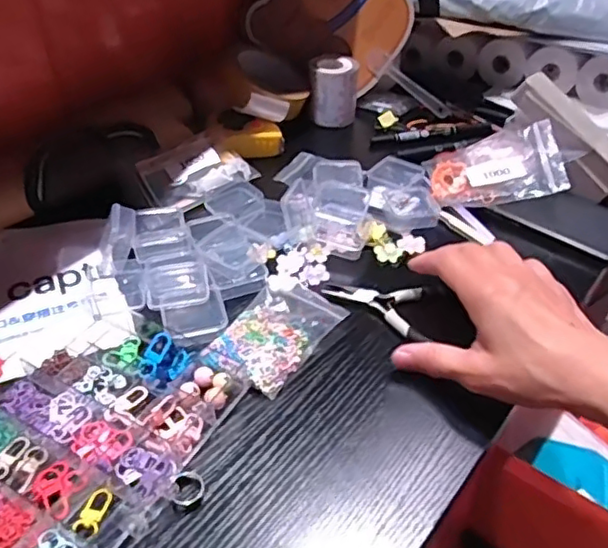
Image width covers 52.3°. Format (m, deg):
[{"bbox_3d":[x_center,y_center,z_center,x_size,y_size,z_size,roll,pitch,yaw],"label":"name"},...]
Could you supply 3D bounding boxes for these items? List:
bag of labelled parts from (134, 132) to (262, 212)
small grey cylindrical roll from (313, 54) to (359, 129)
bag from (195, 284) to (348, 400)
[{"bbox_3d":[-0.101,-0.101,0.592,0.100,0.034,0.062,-25,51,-27],"label":"bag of labelled parts"},{"bbox_3d":[0.034,-0.206,0.697,0.051,0.061,0.050,4,43,0],"label":"small grey cylindrical roll"},{"bbox_3d":[-0.019,0.041,0.451,0.063,0.011,0.104,22,46,22],"label":"bag"}]

